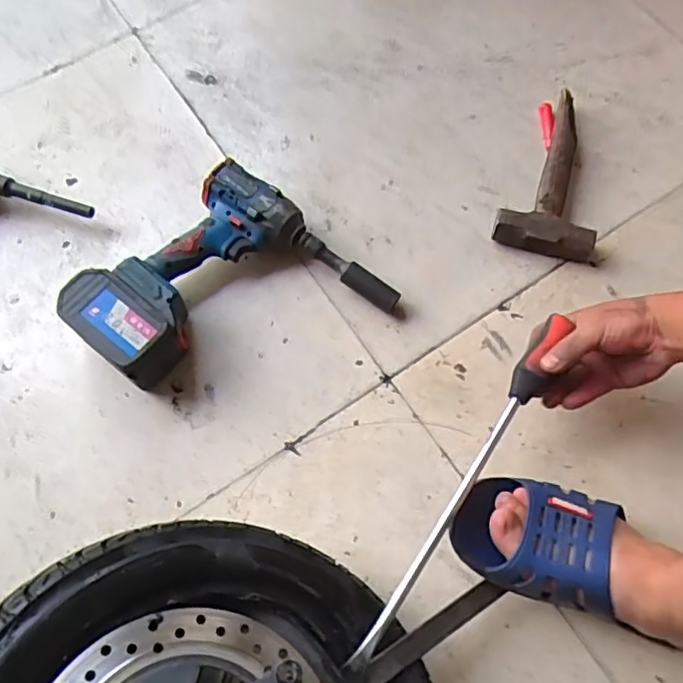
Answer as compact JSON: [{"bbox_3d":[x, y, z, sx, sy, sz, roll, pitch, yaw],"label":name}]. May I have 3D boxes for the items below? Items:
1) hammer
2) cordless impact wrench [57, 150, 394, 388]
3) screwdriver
[{"bbox_3d":[0.264,-0.202,0.713,0.115,0.041,0.224,19,71,7],"label":"hammer"},{"bbox_3d":[-0.117,-0.042,0.632,0.231,0.077,0.259,41,75,14],"label":"cordless impact wrench"},{"bbox_3d":[0.110,0.119,0.518,0.025,0.030,0.349,32,74,11],"label":"screwdriver"}]

